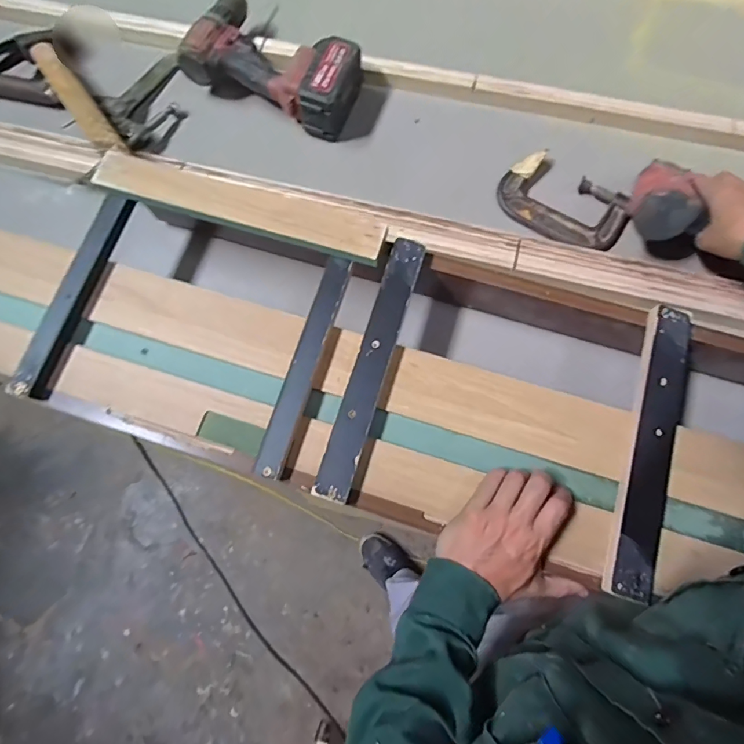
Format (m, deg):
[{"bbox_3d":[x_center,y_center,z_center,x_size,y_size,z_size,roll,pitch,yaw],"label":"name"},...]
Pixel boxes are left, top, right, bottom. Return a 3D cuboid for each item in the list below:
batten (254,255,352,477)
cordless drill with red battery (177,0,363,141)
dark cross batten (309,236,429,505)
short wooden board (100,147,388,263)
[{"bbox_3d":[-0.073,-0.010,0.496,0.033,0.021,0.244,16,76,5],"label":"batten"},{"bbox_3d":[-0.136,-0.443,0.676,0.240,0.091,0.144,27,77,8],"label":"cordless drill with red battery"},{"bbox_3d":[0.003,-0.009,0.492,0.037,0.021,0.289,17,76,5],"label":"dark cross batten"},{"bbox_3d":[-0.153,-0.190,0.519,0.345,0.015,0.054,18,76,6],"label":"short wooden board"}]

